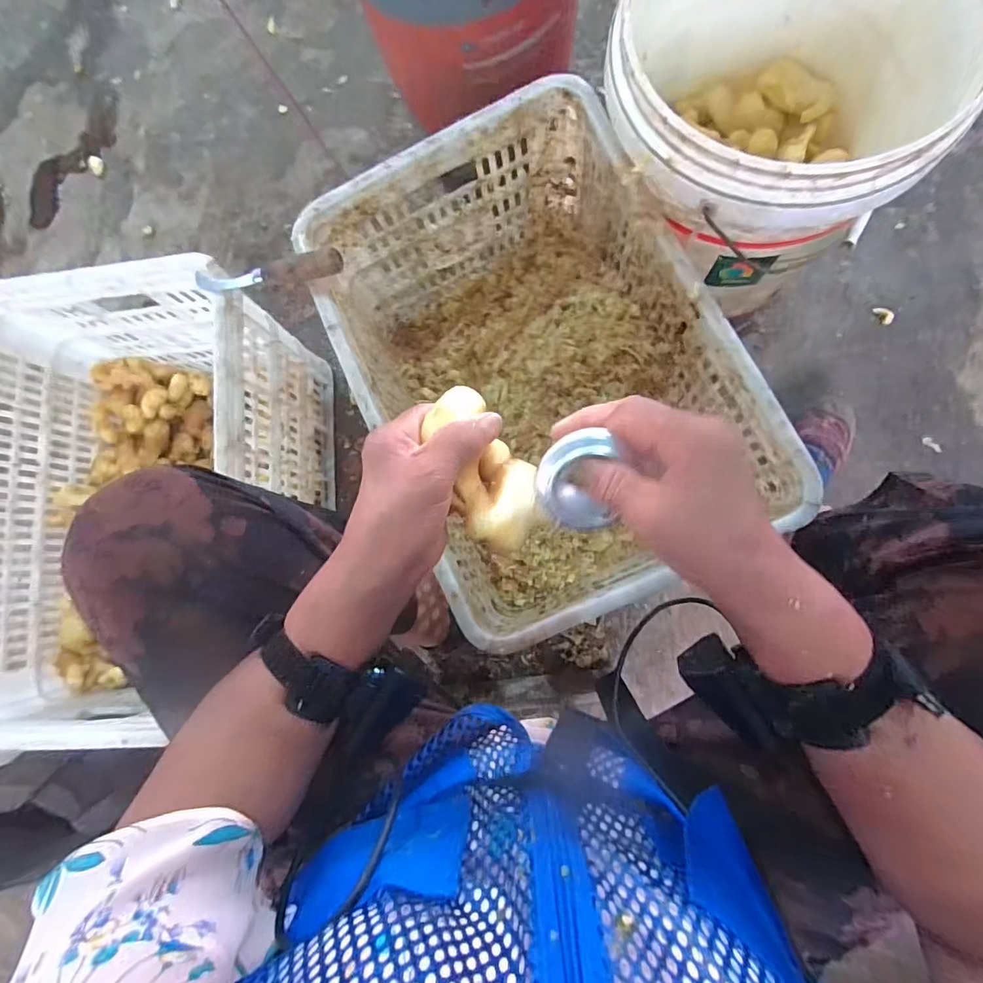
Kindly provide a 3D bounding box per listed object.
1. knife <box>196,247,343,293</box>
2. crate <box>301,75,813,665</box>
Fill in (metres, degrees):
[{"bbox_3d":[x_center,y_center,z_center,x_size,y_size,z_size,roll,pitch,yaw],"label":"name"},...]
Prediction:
[{"bbox_3d":[-0.242,-0.235,0.519,0.182,0.029,0.027,0,89,20],"label":"knife"},{"bbox_3d":[0.046,-0.128,0.615,0.368,0.281,0.514,-26,82,3],"label":"crate"}]

